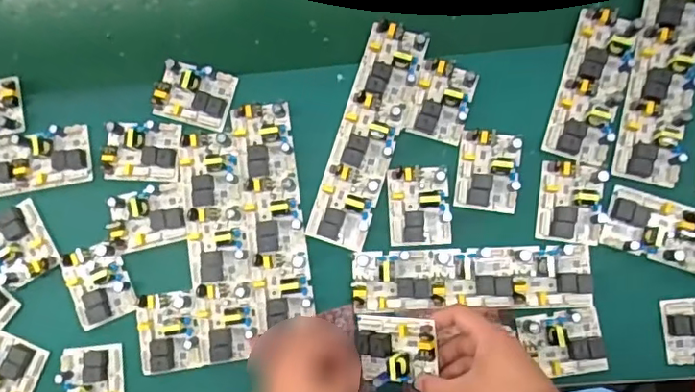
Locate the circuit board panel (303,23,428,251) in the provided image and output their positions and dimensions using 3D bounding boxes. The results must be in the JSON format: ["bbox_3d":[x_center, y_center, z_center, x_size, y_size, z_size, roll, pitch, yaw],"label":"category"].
[{"bbox_3d":[0.024,-0.065,0.595,0.063,0.022,0.235,17,84,6],"label":"circuit board panel"}]

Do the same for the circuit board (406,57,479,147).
[{"bbox_3d":[0.099,-0.101,0.592,0.059,0.019,0.079,18,84,6],"label":"circuit board"}]

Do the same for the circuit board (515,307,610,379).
[{"bbox_3d":[0.214,0.146,0.558,0.079,0.023,0.061,-8,82,2],"label":"circuit board"}]

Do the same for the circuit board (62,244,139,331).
[{"bbox_3d":[-0.262,0.093,0.595,0.056,0.016,0.079,-24,81,0],"label":"circuit board"}]

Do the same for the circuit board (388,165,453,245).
[{"bbox_3d":[0.074,0.010,0.584,0.062,0.017,0.079,-3,82,3],"label":"circuit board"}]

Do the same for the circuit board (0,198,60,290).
[{"bbox_3d":[-0.354,0.052,0.604,0.066,0.014,0.082,-26,81,0],"label":"circuit board"}]

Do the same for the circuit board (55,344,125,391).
[{"bbox_3d":[-0.264,0.197,0.585,0.061,0.020,0.080,-6,82,3],"label":"circuit board"}]

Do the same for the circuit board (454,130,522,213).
[{"bbox_3d":[0.145,-0.027,0.582,0.061,0.018,0.079,6,83,4],"label":"circuit board"}]

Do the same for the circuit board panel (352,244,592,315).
[{"bbox_3d":[0.125,0.083,0.570,0.237,0.015,0.061,-3,82,3],"label":"circuit board panel"}]

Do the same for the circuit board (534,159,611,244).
[{"bbox_3d":[0.228,0.006,0.573,0.063,0.026,0.081,8,83,5],"label":"circuit board"}]

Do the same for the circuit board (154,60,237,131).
[{"bbox_3d":[-0.167,-0.109,0.610,0.080,0.018,0.061,13,83,5],"label":"circuit board"}]

